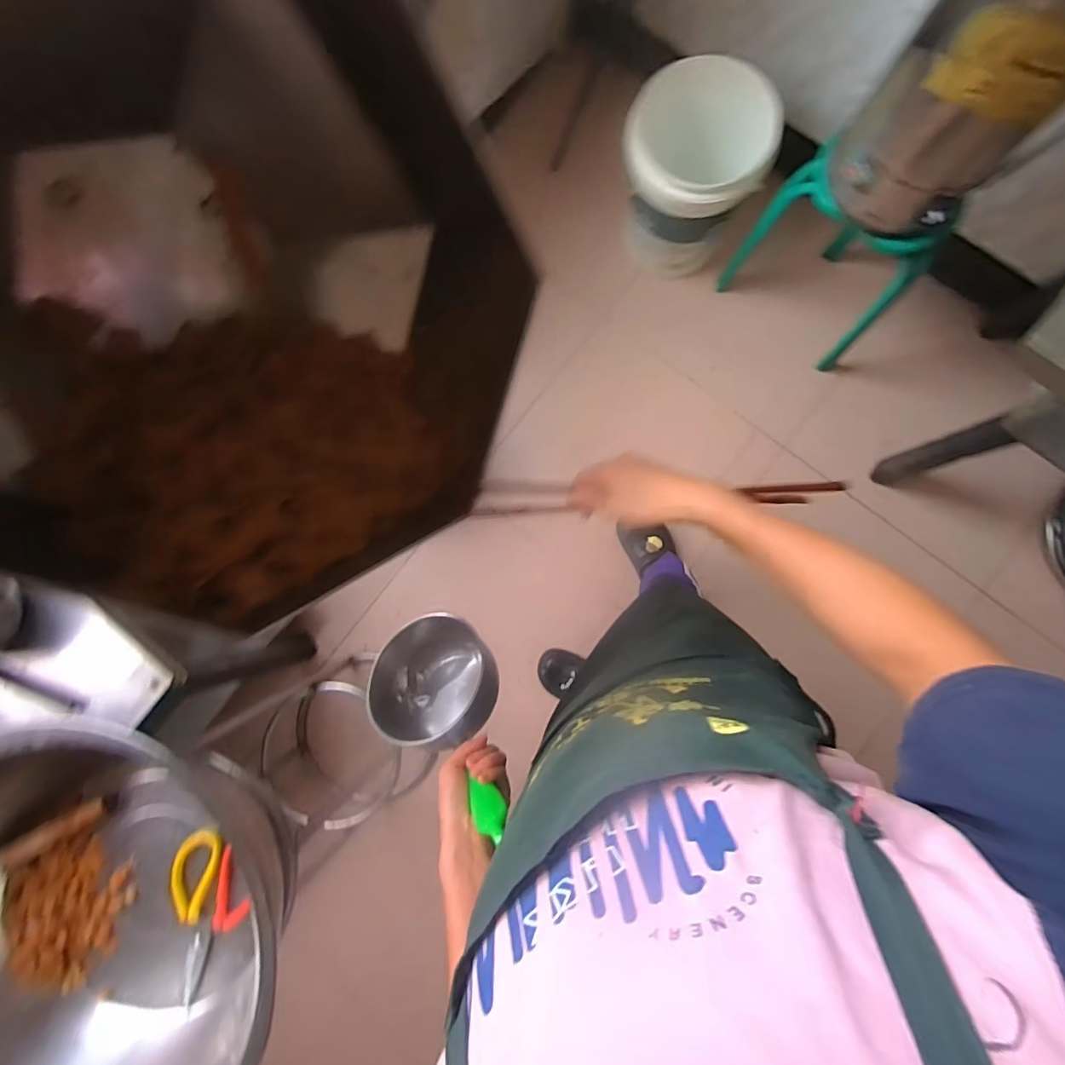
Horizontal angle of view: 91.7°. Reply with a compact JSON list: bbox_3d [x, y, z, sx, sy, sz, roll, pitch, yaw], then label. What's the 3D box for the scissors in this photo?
[{"bbox_3d":[-0.406,0.480,0.650,0.080,0.021,0.201,-9,85,2],"label":"scissors"}]

